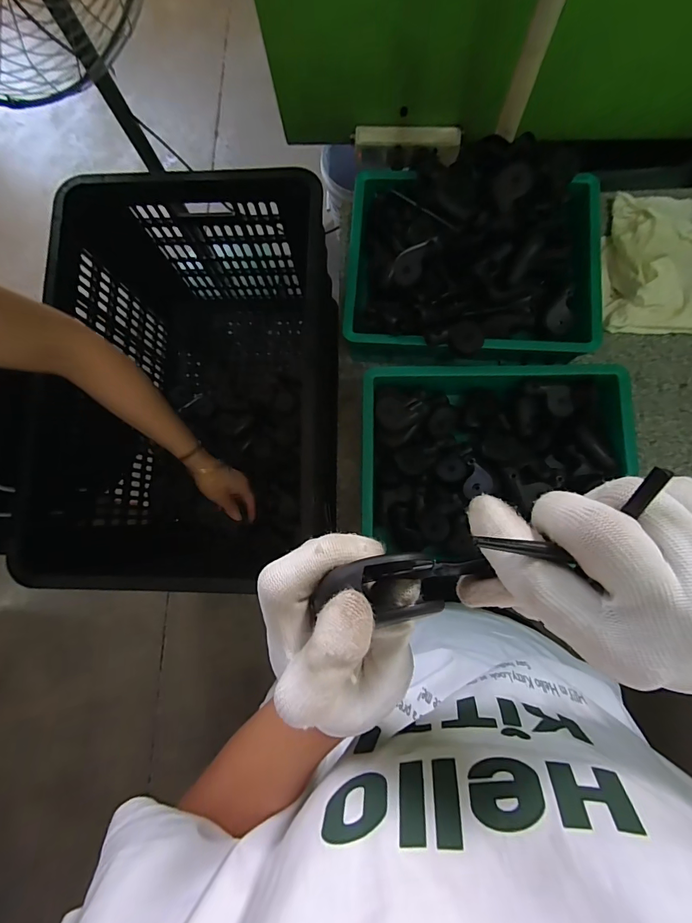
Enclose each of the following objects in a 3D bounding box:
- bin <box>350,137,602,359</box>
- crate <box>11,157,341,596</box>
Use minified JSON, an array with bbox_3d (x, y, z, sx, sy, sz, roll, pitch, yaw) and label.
[{"bbox_3d":[0.175,-0.281,0.562,0.334,0.144,0.261,4,85,2],"label":"bin"},{"bbox_3d":[-0.219,-0.106,0.670,0.349,0.337,0.560,1,85,2],"label":"crate"}]

